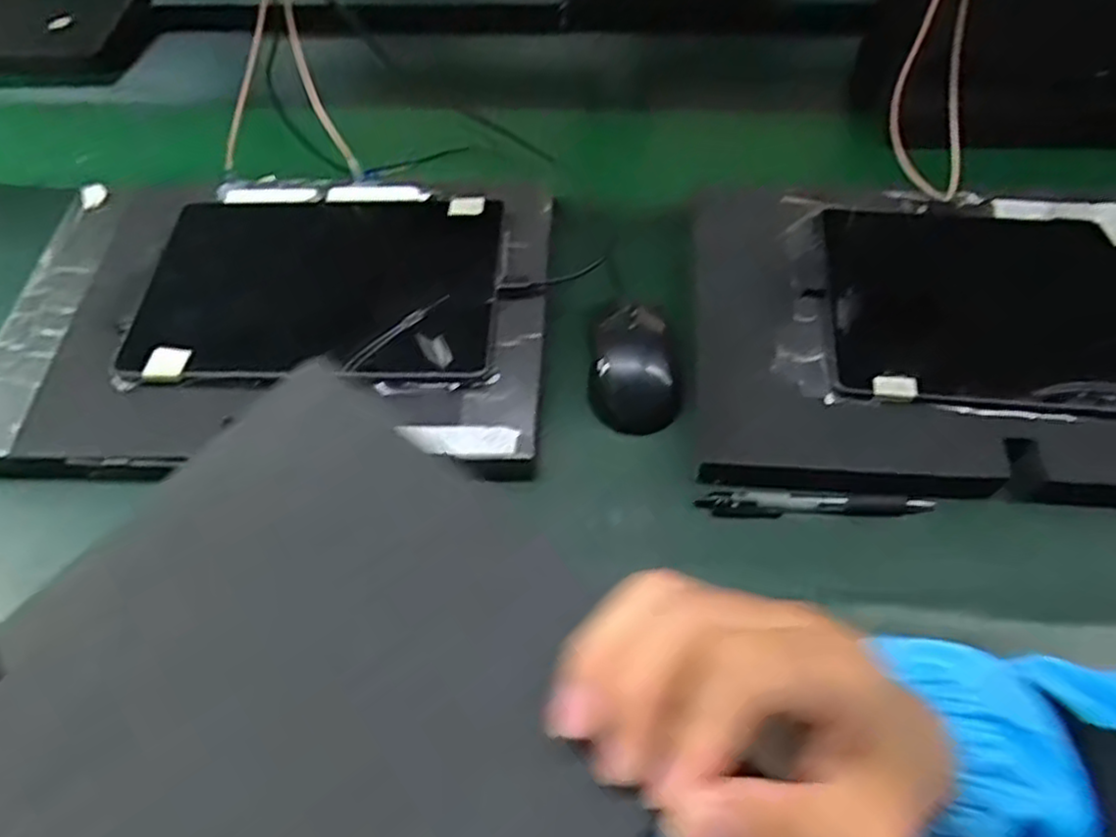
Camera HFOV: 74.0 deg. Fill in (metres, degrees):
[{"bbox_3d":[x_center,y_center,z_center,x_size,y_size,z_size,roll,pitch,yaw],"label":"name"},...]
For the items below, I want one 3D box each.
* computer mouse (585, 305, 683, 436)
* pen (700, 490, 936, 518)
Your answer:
[{"bbox_3d":[0.054,-0.035,0.516,0.063,0.034,0.086,3,55,4],"label":"computer mouse"},{"bbox_3d":[0.160,0.056,0.464,0.137,0.015,0.015,2,55,3],"label":"pen"}]

